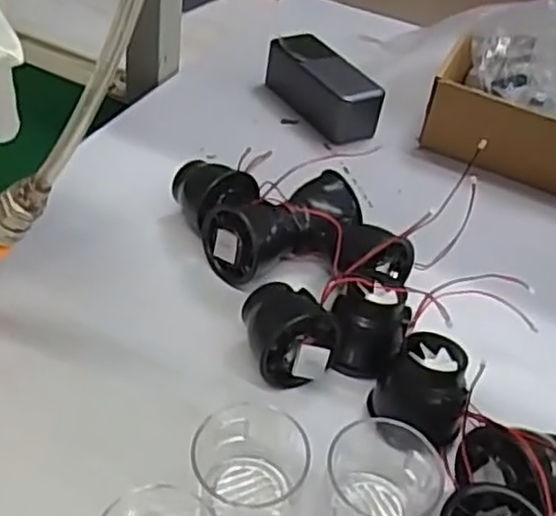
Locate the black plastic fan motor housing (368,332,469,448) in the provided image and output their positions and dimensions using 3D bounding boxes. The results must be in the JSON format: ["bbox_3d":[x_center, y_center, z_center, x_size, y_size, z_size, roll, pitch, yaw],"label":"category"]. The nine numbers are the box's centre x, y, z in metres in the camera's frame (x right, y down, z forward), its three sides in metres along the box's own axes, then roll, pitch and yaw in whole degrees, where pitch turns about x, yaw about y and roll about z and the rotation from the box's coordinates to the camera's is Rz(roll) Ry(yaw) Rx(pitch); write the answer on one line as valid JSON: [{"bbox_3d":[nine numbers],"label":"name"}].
[{"bbox_3d":[0.088,0.078,0.444,0.056,0.043,0.053,19,43,11],"label":"black plastic fan motor housing"}]

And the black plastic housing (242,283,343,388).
[{"bbox_3d":[0.008,0.046,0.468,0.053,0.047,0.060,-4,43,-15],"label":"black plastic housing"}]

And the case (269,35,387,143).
[{"bbox_3d":[0.046,-0.171,0.724,0.060,0.047,0.133,-20,49,-29],"label":"case"}]

